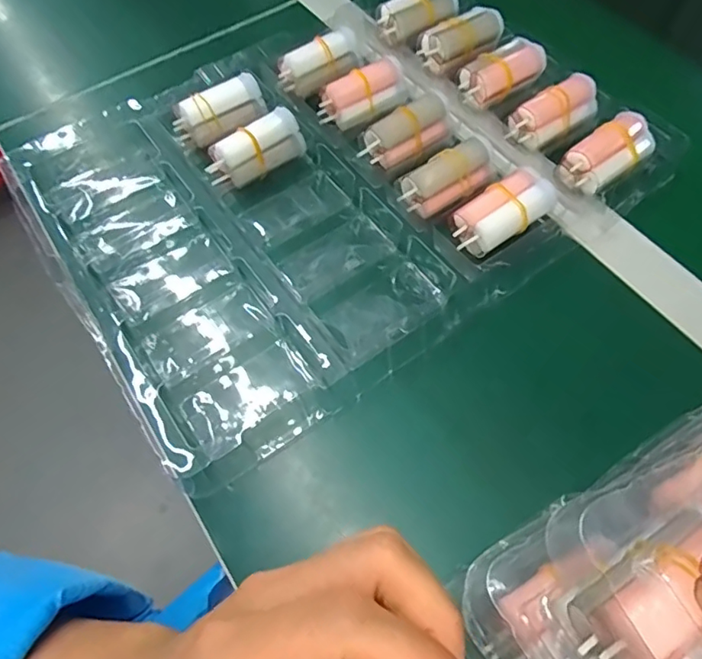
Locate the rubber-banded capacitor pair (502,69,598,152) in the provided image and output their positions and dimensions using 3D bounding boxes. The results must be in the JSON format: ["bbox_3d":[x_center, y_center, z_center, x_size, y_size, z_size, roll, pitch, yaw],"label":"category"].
[{"bbox_3d":[0.147,-0.157,0.385,0.068,0.022,0.032,-33,65,-5],"label":"rubber-banded capacitor pair"}]

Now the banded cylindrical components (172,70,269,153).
[{"bbox_3d":[-0.094,-0.158,0.390,0.067,0.026,0.030,-33,65,-7],"label":"banded cylindrical components"}]

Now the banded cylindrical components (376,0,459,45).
[{"bbox_3d":[0.055,-0.261,0.441,0.067,0.021,0.033,-28,63,-3],"label":"banded cylindrical components"}]

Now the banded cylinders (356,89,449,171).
[{"bbox_3d":[0.040,-0.137,0.384,0.063,0.037,0.033,-32,64,-15],"label":"banded cylinders"}]

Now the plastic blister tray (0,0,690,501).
[{"bbox_3d":[-0.012,-0.119,0.374,0.382,0.047,0.291,-34,68,-11],"label":"plastic blister tray"}]

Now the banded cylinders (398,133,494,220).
[{"bbox_3d":[0.066,-0.103,0.359,0.066,0.020,0.031,-33,65,-5],"label":"banded cylinders"}]

